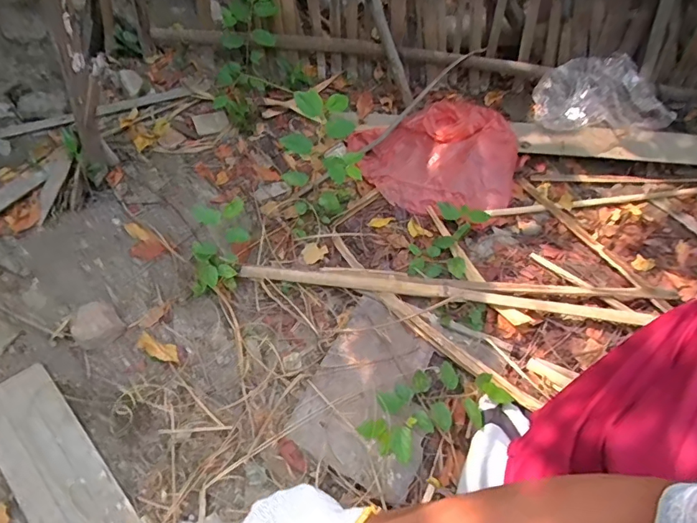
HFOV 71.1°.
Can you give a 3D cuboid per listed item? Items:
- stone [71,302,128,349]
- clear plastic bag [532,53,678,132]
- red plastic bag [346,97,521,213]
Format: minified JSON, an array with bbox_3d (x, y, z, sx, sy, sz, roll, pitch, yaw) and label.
[{"bbox_3d":[-0.431,0.109,0.833,0.075,0.039,0.077,-32,56,-26],"label":"stone"},{"bbox_3d":[0.609,-0.412,1.175,0.291,0.121,0.157,-3,48,-4],"label":"clear plastic bag"},{"bbox_3d":[0.211,-0.253,1.157,0.381,0.103,0.289,-8,49,-8],"label":"red plastic bag"}]

